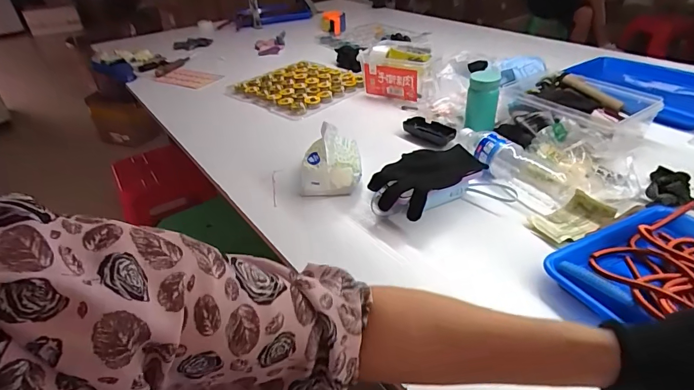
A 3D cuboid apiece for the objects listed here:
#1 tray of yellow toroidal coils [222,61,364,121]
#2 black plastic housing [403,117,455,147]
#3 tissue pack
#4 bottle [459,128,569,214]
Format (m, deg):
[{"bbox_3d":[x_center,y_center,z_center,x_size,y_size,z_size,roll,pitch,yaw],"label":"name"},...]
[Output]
[{"bbox_3d":[-0.120,-0.297,1.096,0.270,0.036,0.295,24,44,33],"label":"tray of yellow toroidal coils"},{"bbox_3d":[0.171,-0.132,0.832,0.110,0.025,0.055,28,47,37],"label":"black plastic housing"},{"bbox_3d":[-0.028,-0.059,0.700,0.101,0.092,0.108,-3,36,2],"label":"tissue pack"},{"bbox_3d":[0.270,-0.057,0.683,0.079,0.057,0.218,-16,37,-16],"label":"bottle"}]

